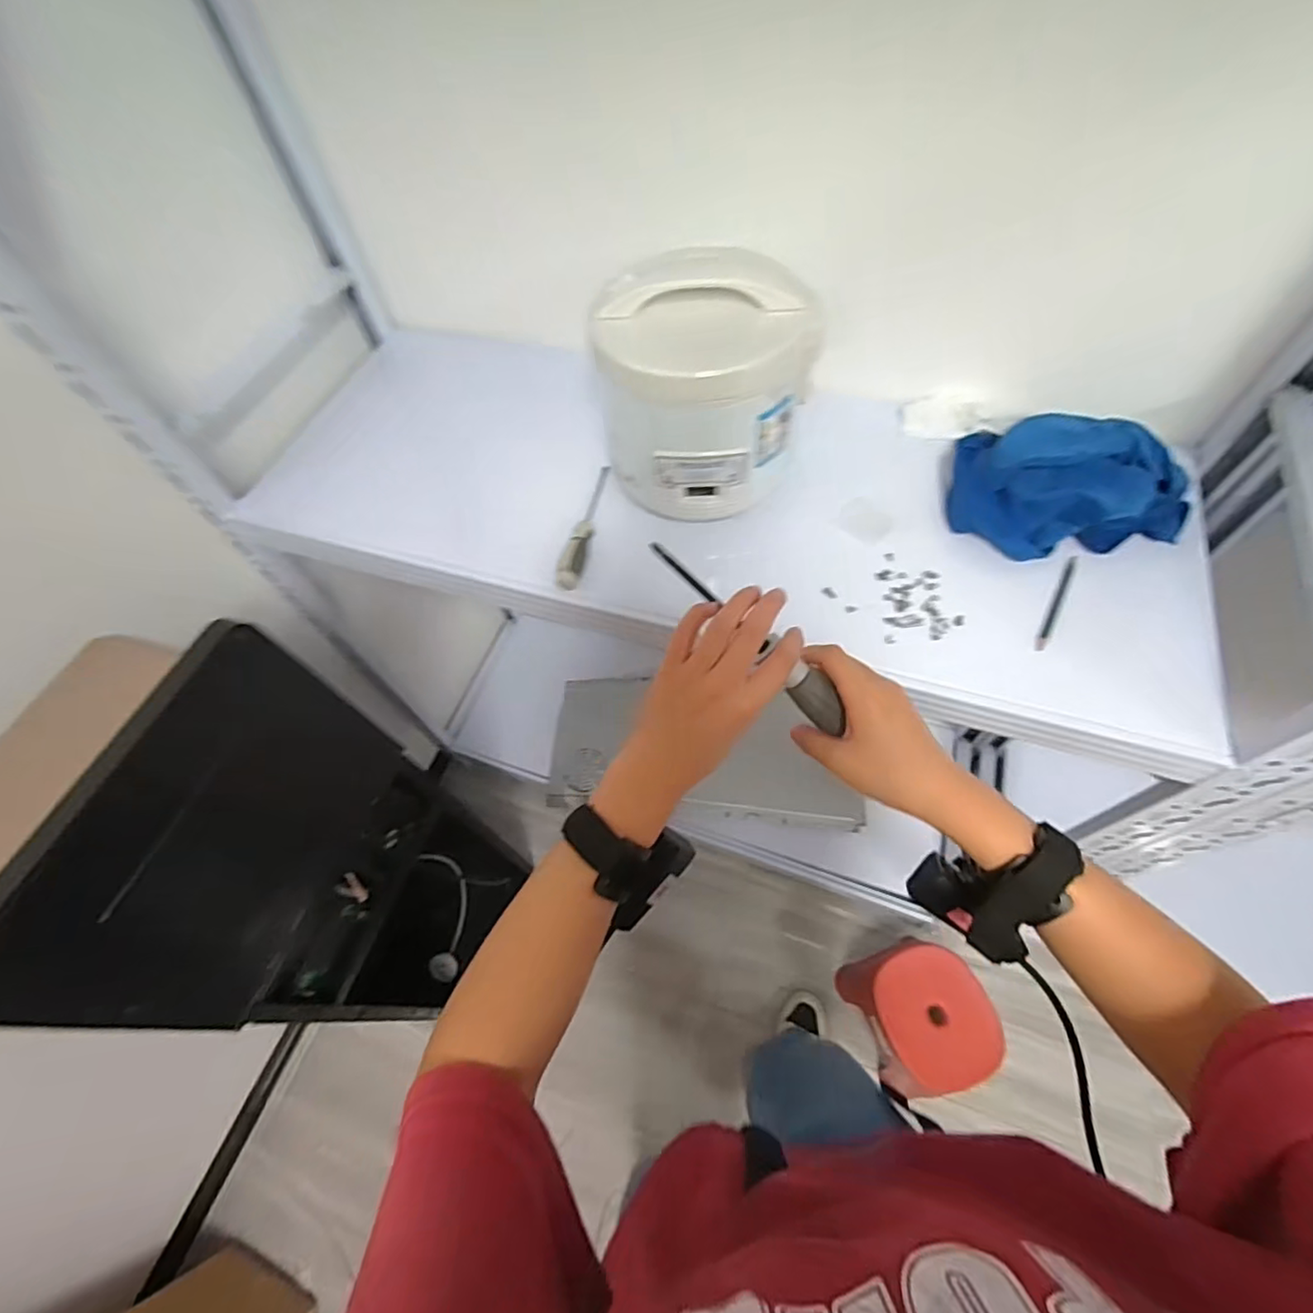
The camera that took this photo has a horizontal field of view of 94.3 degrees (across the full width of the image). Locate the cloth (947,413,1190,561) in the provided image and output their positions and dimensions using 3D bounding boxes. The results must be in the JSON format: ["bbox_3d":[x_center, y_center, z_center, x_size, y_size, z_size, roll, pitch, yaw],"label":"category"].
[{"bbox_3d":[0.432,-0.185,0.637,0.218,0.076,0.179,18,63,14],"label":"cloth"}]

